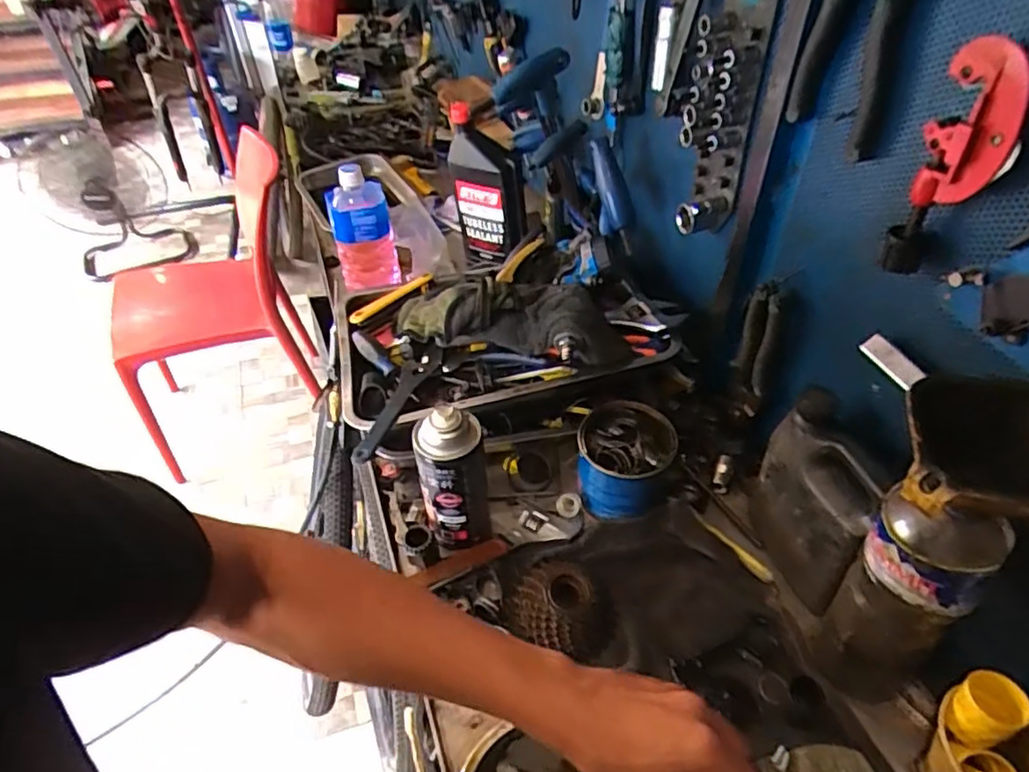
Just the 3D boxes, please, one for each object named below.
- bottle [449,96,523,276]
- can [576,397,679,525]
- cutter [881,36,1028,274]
[{"bbox_3d":[-0.035,-0.293,0.971,0.114,0.259,0.069,21,48,22],"label":"bottle"},{"bbox_3d":[0.118,0.082,0.694,0.097,0.098,0.093,-1,44,1],"label":"can"},{"bbox_3d":[0.283,-0.137,0.411,0.020,0.148,0.051,-33,52,-28],"label":"cutter"}]

